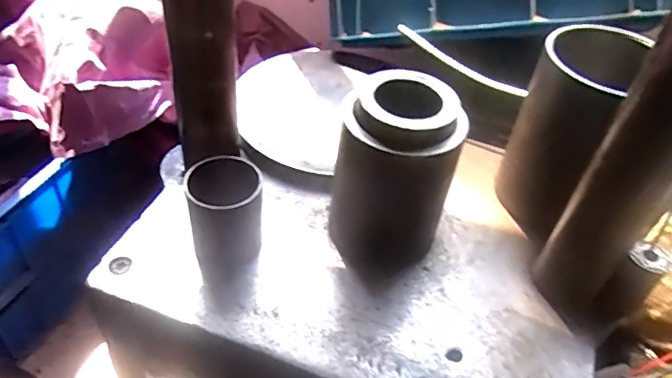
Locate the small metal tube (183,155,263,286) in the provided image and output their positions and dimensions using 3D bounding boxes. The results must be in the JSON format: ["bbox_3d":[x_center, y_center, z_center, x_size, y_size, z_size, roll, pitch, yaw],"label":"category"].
[{"bbox_3d":[-0.106,0.023,0.541,0.066,0.102,0.062,-6,45,-13],"label":"small metal tube"}]

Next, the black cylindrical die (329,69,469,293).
[{"bbox_3d":[0.053,-0.010,0.532,0.097,0.175,0.098,3,44,-3],"label":"black cylindrical die"}]

